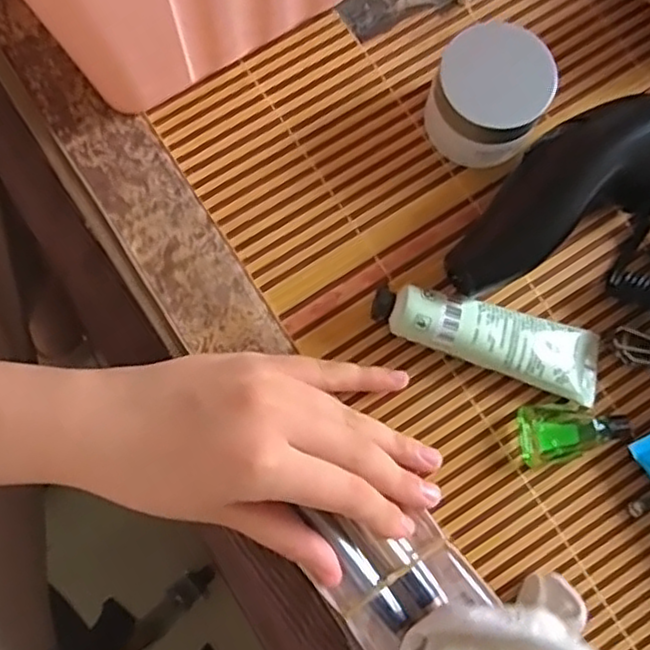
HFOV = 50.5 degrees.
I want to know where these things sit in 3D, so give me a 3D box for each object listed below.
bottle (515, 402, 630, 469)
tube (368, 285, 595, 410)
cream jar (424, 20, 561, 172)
[{"bbox_3d":[0.117,0.048,0.328,0.052,0.009,0.027,-15,80,-4],"label":"bottle"},{"bbox_3d":[0.078,0.004,0.323,0.110,0.026,0.033,19,80,2],"label":"tube"},{"bbox_3d":[0.078,-0.109,0.330,0.054,0.048,0.053,33,81,5],"label":"cream jar"}]

